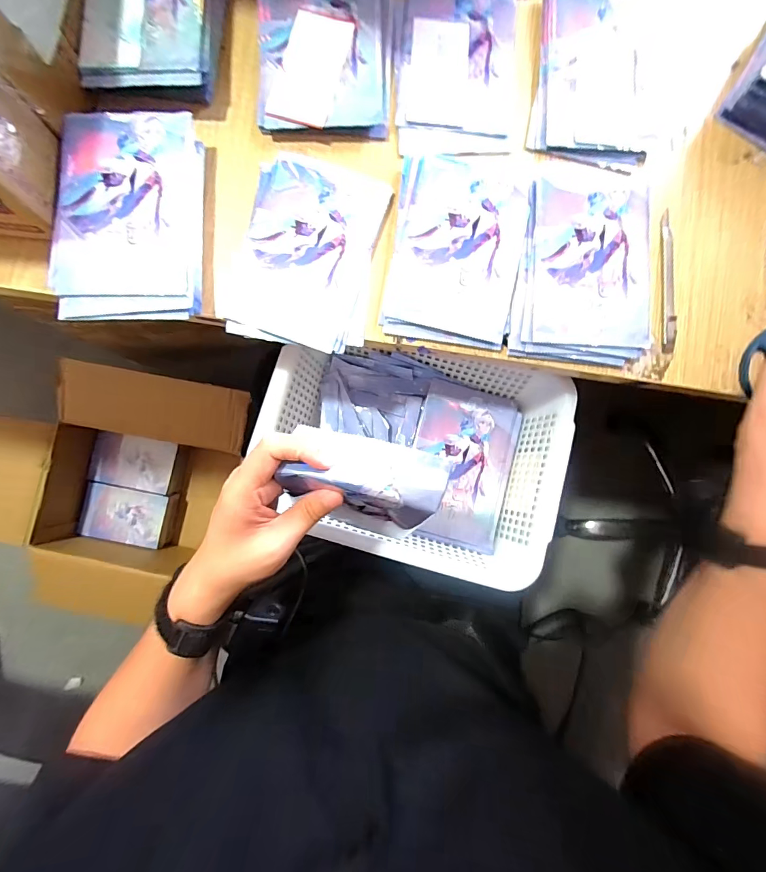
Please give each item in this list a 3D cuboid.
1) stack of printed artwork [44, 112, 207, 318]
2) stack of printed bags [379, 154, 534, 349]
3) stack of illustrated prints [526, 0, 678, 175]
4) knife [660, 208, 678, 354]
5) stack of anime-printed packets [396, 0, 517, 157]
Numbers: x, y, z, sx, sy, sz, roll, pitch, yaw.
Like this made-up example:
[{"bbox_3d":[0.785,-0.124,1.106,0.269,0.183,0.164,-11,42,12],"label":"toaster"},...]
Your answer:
[{"bbox_3d":[-0.242,-0.208,0.378,0.123,0.034,0.199,0,85,-3],"label":"stack of printed artwork"},{"bbox_3d":[0.075,-0.191,0.392,0.128,0.015,0.190,8,85,-3],"label":"stack of printed bags"},{"bbox_3d":[0.235,-0.388,0.419,0.139,0.012,0.211,8,85,-3],"label":"stack of illustrated prints"},{"bbox_3d":[0.296,-0.161,0.406,0.014,0.008,0.148,2,85,-3],"label":"knife"},{"bbox_3d":[0.078,-0.384,0.414,0.119,0.008,0.192,4,85,-3],"label":"stack of anime-printed packets"}]

